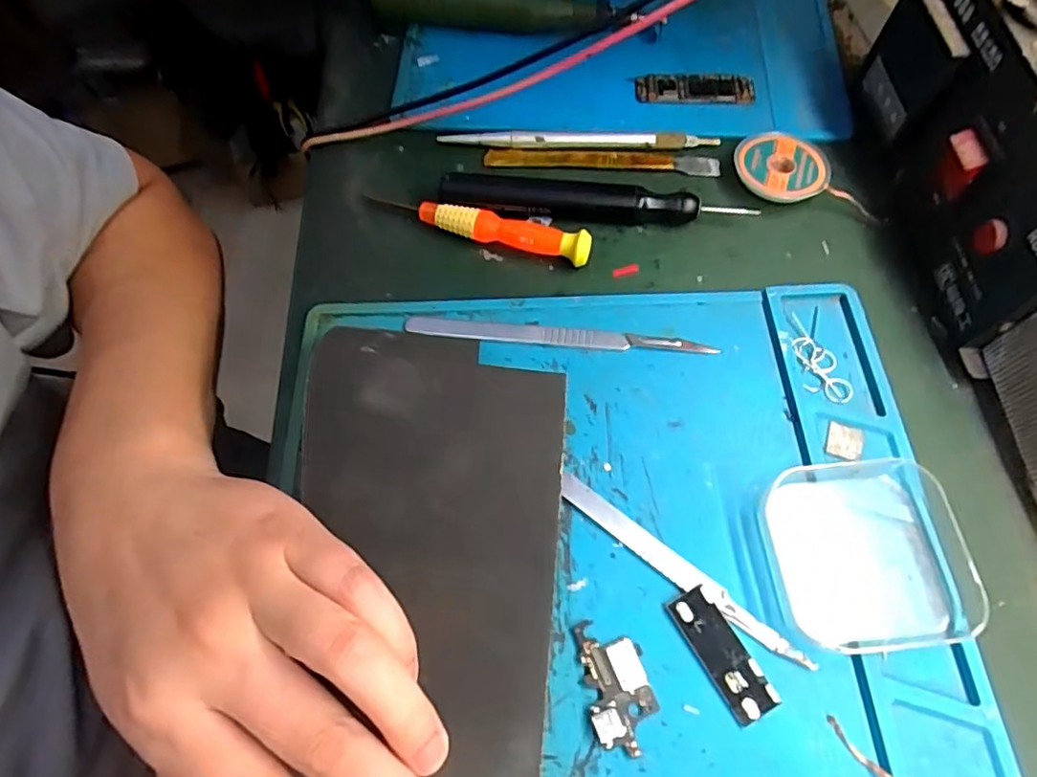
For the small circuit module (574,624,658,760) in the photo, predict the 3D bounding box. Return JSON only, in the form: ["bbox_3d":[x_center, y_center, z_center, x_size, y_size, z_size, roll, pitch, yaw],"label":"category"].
[{"bbox_3d":[0.033,0.100,0.200,0.022,0.004,0.041,-12,64,-5],"label":"small circuit module"}]

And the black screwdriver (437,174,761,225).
[{"bbox_3d":[0.035,-0.091,0.283,0.145,0.018,0.018,0,64,1],"label":"black screwdriver"}]

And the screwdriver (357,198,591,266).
[{"bbox_3d":[-0.019,-0.077,0.280,0.108,0.015,0.012,17,65,9],"label":"screwdriver"}]

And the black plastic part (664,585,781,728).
[{"bbox_3d":[0.069,0.092,0.203,0.015,0.005,0.044,-27,66,-11],"label":"black plastic part"}]

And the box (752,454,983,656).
[{"bbox_3d":[0.123,0.058,0.209,0.059,0.019,0.063,-6,64,-2],"label":"box"}]

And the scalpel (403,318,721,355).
[{"bbox_3d":[0.017,-0.023,0.258,0.133,0.004,0.010,3,64,3],"label":"scalpel"}]

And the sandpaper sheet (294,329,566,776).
[{"bbox_3d":[-0.037,0.077,0.202,0.098,0.021,0.201,1,75,2],"label":"sandpaper sheet"}]

